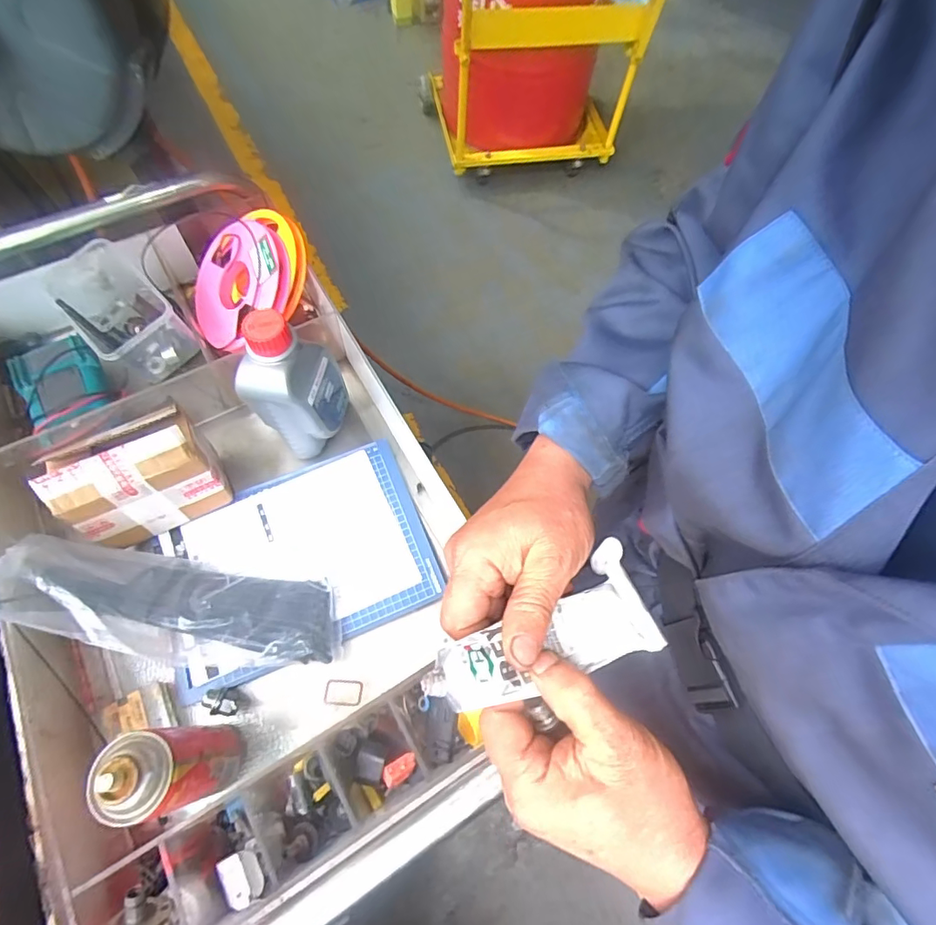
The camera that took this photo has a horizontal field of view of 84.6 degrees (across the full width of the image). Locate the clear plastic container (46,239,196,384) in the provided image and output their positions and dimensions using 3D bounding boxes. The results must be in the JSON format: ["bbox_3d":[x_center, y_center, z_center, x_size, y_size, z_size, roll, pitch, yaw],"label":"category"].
[{"bbox_3d":[-0.457,-0.192,0.686,0.156,0.098,0.102,42,69,15],"label":"clear plastic container"}]

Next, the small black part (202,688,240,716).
[{"bbox_3d":[-0.257,0.252,0.542,0.038,0.023,0.025,5,64,-2],"label":"small black part"}]

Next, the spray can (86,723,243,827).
[{"bbox_3d":[-0.249,0.259,0.438,0.057,0.161,0.061,1,65,-3],"label":"spray can"}]

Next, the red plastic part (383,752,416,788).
[{"bbox_3d":[-0.065,0.295,0.494,0.033,0.009,0.020,-27,69,-15],"label":"red plastic part"}]

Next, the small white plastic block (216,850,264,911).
[{"bbox_3d":[-0.182,0.333,0.415,0.025,0.016,0.039,-34,71,-18],"label":"small white plastic block"}]

